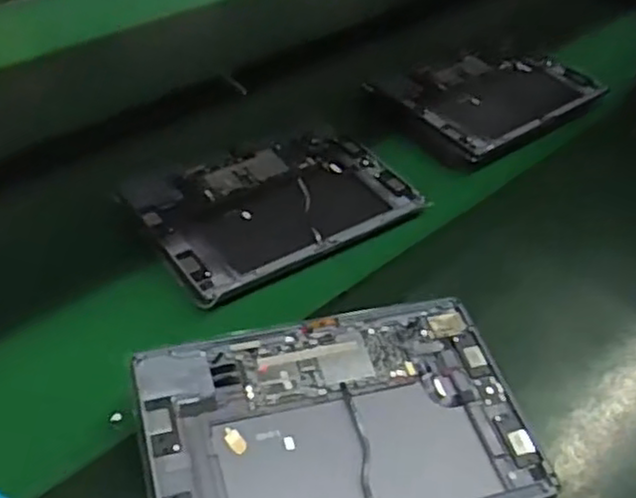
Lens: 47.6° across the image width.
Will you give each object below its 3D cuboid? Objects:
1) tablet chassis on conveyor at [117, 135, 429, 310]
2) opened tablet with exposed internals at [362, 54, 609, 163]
[{"bbox_3d":[-0.036,-0.047,0.699,0.258,0.004,0.164,-23,51,-29],"label":"tablet chassis on conveyor"},{"bbox_3d":[0.221,-0.196,0.890,0.276,0.013,0.163,-27,53,-31],"label":"opened tablet with exposed internals"}]

